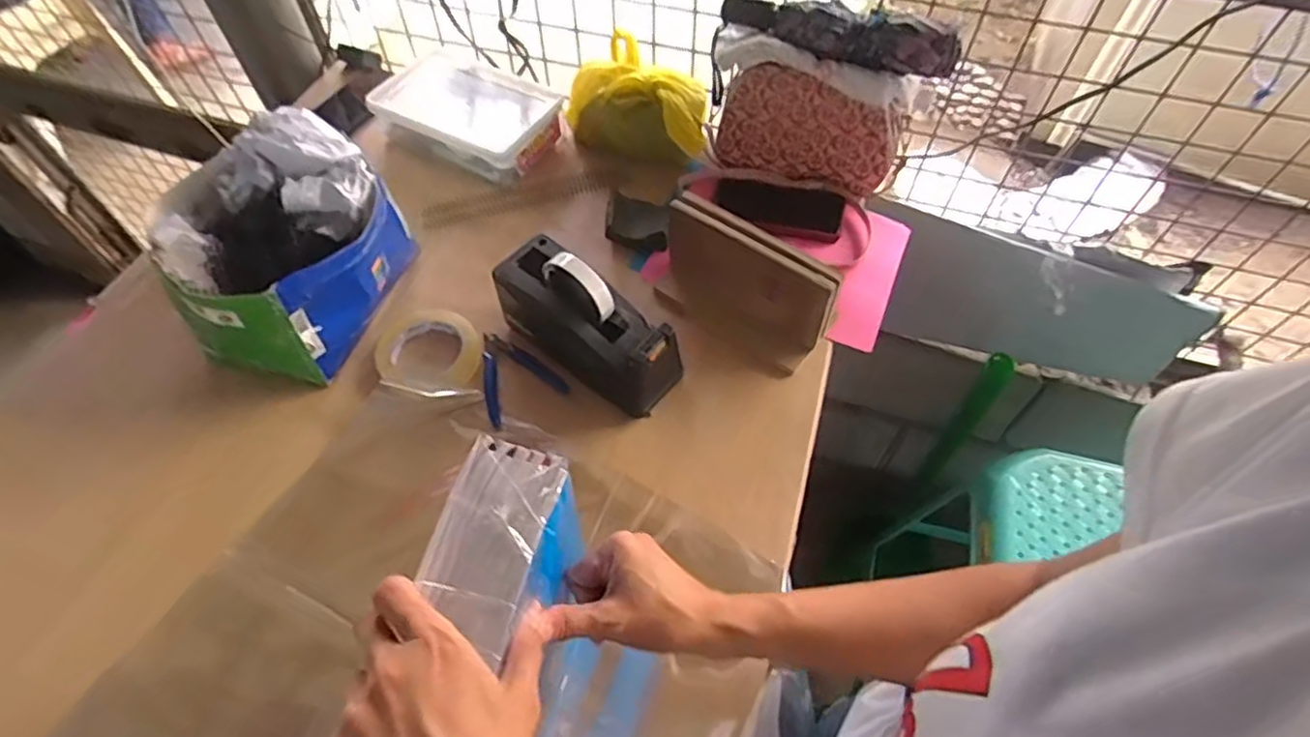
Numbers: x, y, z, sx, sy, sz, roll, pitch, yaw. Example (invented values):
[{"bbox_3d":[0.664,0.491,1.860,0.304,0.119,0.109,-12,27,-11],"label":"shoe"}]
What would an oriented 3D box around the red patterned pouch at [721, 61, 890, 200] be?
[{"bbox_3d":[0.195,-0.313,0.864,0.219,0.143,0.031,15,58,10],"label":"red patterned pouch"}]

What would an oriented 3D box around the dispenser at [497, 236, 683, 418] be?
[{"bbox_3d":[-0.067,-0.046,0.674,0.204,0.115,0.073,33,62,20],"label":"dispenser"}]

